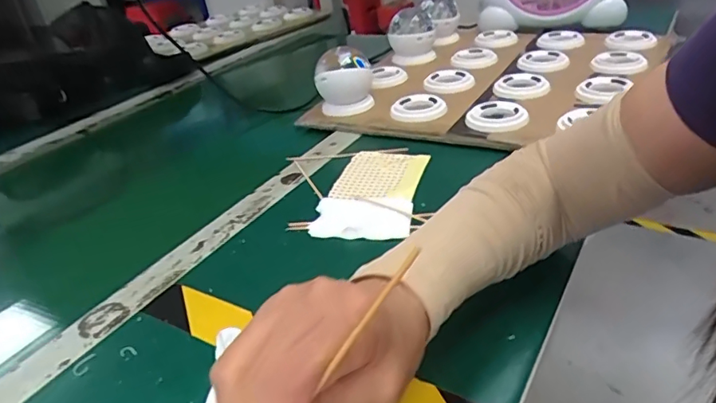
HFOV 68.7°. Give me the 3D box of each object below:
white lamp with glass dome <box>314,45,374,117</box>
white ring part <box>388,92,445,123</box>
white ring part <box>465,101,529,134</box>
[{"bbox_3d":[-0.018,-0.170,0.737,0.075,0.085,0.091,-5,32,4],"label":"white lamp with glass dome"},{"bbox_3d":[0.076,-0.124,0.702,0.068,0.022,0.068,-6,32,4],"label":"white ring part"},{"bbox_3d":[0.165,-0.102,0.643,0.073,0.017,0.073,-6,32,4],"label":"white ring part"}]

